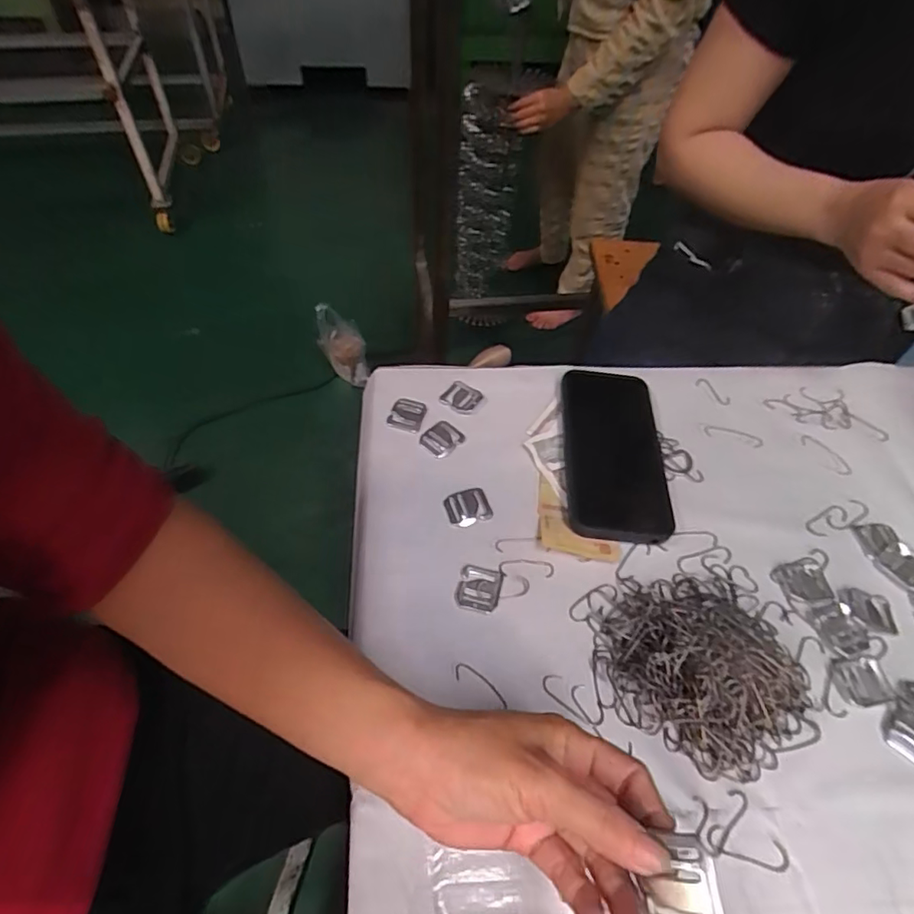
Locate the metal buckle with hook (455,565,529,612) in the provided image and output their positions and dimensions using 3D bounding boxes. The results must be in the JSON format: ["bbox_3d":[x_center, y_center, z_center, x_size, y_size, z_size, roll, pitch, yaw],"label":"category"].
[{"bbox_3d":[0.025,0.095,0.392,0.049,0.004,0.033,9,53,3],"label":"metal buckle with hook"}]

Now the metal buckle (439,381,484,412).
[{"bbox_3d":[0.005,-0.054,0.501,0.033,0.006,0.025,24,55,14],"label":"metal buckle"}]

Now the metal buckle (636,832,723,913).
[{"bbox_3d":[0.089,0.173,0.223,0.030,0.006,0.033,-20,64,28],"label":"metal buckle"}]

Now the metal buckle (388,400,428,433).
[{"bbox_3d":[-0.044,-0.037,0.484,0.028,0.005,0.032,13,54,6],"label":"metal buckle"}]

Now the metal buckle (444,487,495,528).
[{"bbox_3d":[0.008,0.039,0.433,0.035,0.004,0.029,-14,55,-13],"label":"metal buckle"}]

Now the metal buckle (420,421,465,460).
[{"bbox_3d":[-0.012,-0.016,0.470,0.028,0.005,0.032,35,59,21],"label":"metal buckle"}]

